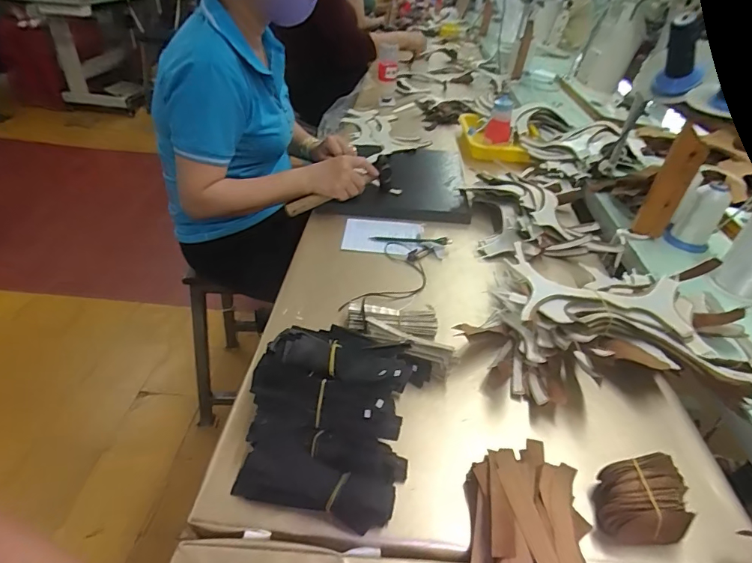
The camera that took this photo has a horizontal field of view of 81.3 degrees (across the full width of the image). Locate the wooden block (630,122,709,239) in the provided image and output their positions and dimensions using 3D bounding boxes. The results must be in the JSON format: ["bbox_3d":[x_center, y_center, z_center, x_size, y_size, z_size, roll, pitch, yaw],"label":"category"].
[{"bbox_3d":[0.474,-0.153,0.705,0.055,0.177,0.024,26,43,25],"label":"wooden block"}]

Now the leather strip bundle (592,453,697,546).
[{"bbox_3d":[0.240,0.202,0.404,0.077,0.056,0.060,0,36,-4],"label":"leather strip bundle"}]

